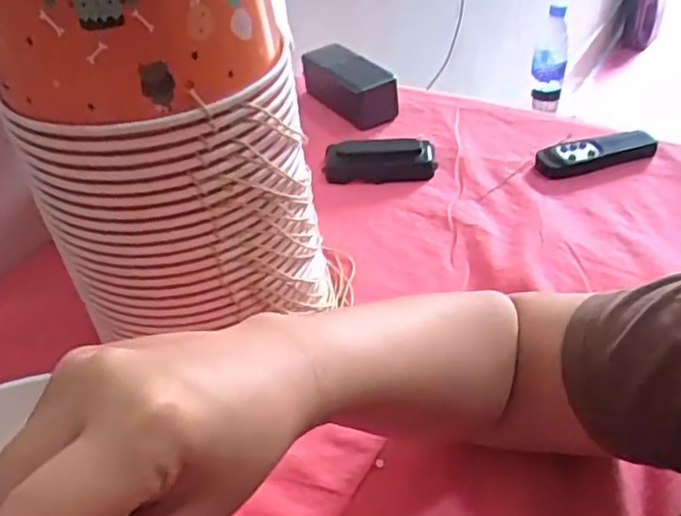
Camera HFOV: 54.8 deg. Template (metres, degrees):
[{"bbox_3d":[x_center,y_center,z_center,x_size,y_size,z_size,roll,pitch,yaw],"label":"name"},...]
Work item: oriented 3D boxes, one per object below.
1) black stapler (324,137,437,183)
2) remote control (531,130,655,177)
[{"bbox_3d":[0.037,-0.096,0.630,0.105,0.030,0.040,-1,41,6],"label":"black stapler"},{"bbox_3d":[0.244,-0.101,0.624,0.113,0.016,0.034,-8,40,-1],"label":"remote control"}]

